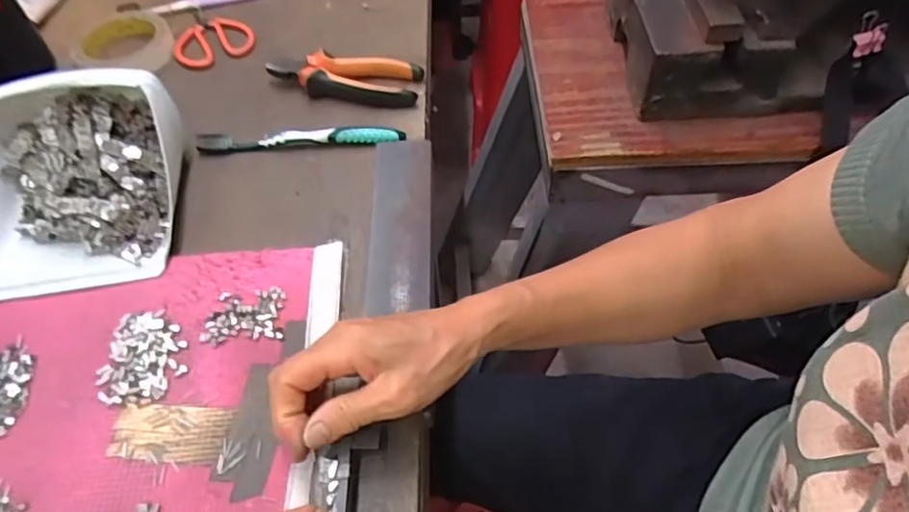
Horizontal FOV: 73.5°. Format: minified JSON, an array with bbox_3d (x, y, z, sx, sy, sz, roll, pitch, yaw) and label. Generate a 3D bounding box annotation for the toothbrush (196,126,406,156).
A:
[{"bbox_3d":[-0.140,-0.110,0.554,0.186,0.015,0.015,-4,53,0],"label":"toothbrush"}]

